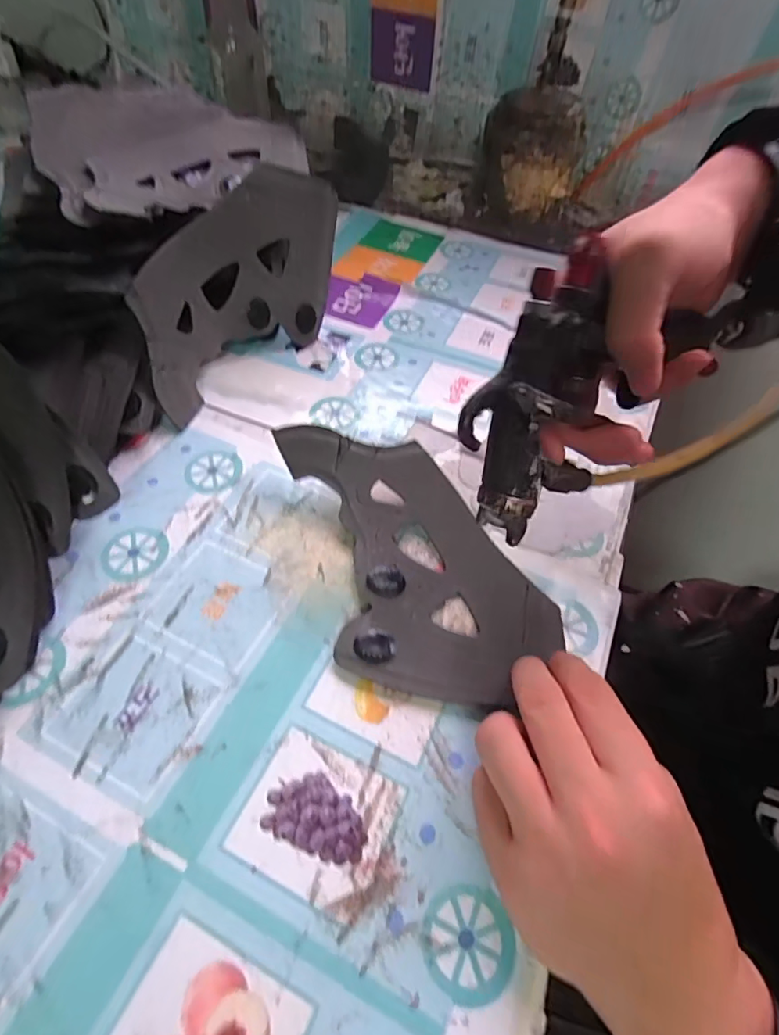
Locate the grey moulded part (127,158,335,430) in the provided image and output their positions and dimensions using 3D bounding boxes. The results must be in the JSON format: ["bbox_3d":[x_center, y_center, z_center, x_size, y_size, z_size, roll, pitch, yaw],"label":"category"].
[{"bbox_3d":[-0.117,-0.181,0.398,0.197,0.124,0.037,-37,38,-19],"label":"grey moulded part"}]

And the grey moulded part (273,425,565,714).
[{"bbox_3d":[0.018,0.017,0.316,0.126,0.035,0.194,-16,57,-16],"label":"grey moulded part"}]

